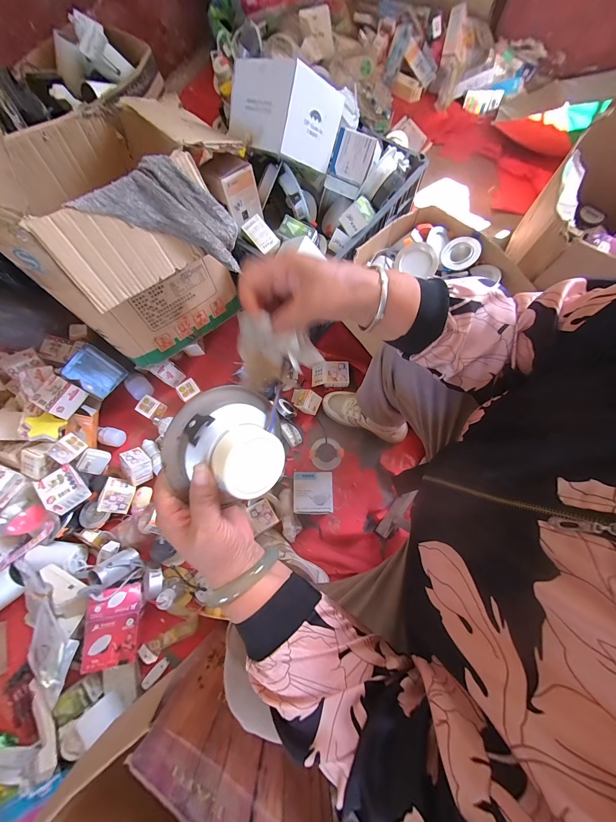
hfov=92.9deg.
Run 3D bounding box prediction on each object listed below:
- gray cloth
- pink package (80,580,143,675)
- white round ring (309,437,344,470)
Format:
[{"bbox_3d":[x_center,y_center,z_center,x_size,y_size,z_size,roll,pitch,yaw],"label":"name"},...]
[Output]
[{"bbox_3d":[-0.241,-0.366,0.519,0.254,0.030,0.124,9,103,-31],"label":"gray cloth"},{"bbox_3d":[-0.439,0.486,0.659,0.106,0.027,0.149,2,75,-28],"label":"pink package"},{"bbox_3d":[0.053,0.117,0.813,0.089,0.019,0.088,0,76,1],"label":"white round ring"}]

